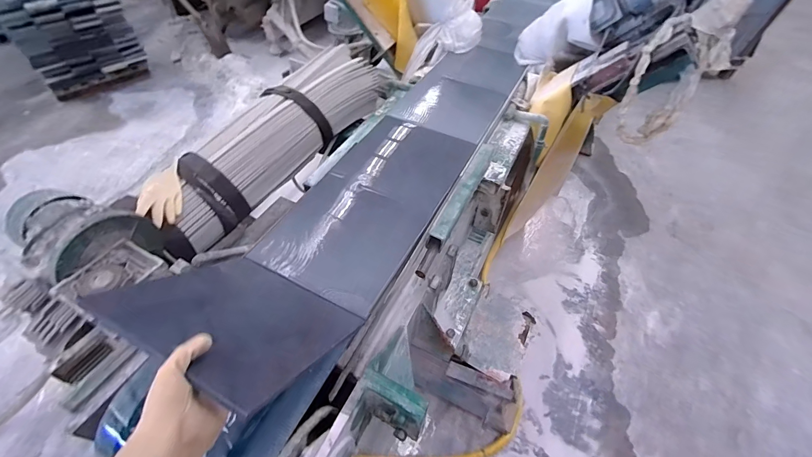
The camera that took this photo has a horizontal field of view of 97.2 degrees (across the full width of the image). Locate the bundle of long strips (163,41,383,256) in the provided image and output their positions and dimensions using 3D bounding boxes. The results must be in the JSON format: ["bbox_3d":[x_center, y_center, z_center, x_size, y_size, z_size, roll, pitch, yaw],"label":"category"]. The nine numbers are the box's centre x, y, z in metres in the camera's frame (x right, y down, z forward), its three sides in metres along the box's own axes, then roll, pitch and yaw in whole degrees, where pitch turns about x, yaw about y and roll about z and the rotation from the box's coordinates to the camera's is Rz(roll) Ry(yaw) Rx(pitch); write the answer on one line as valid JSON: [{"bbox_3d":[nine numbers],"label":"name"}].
[{"bbox_3d":[-0.396,-0.268,1.095,0.251,0.170,0.853,24,54,17],"label":"bundle of long strips"}]

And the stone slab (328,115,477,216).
[{"bbox_3d":[0.000,-0.193,0.991,0.306,0.021,0.305,22,56,15],"label":"stone slab"}]

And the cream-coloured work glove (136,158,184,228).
[{"bbox_3d":[-0.648,-0.092,0.951,0.094,0.040,0.210,-14,53,-13],"label":"cream-coloured work glove"}]

